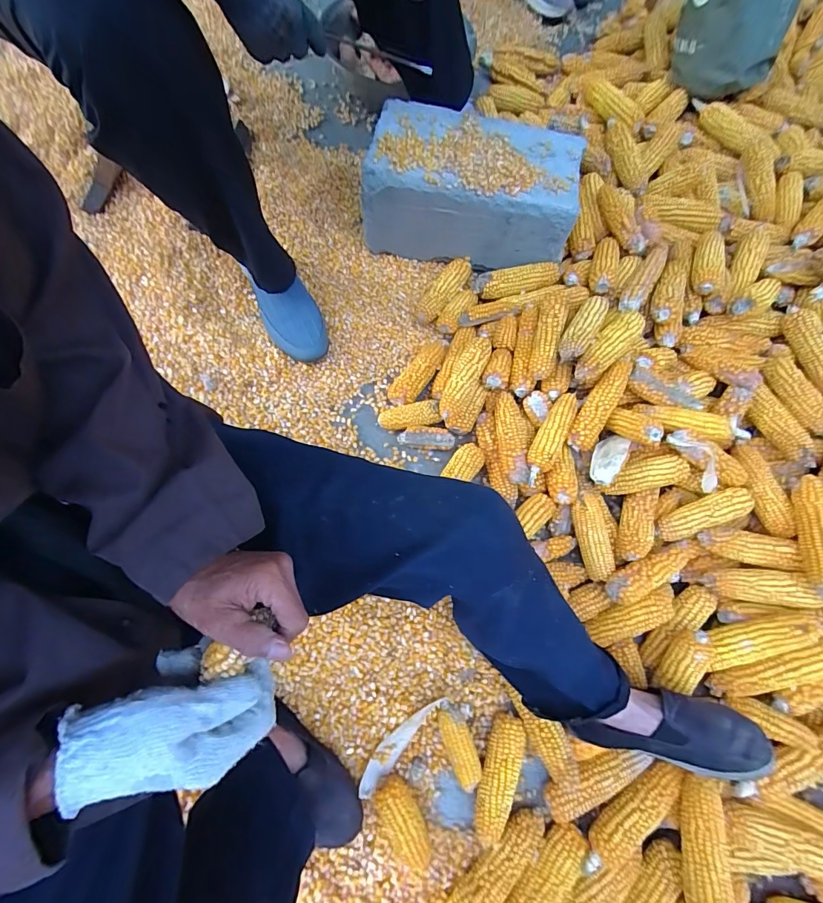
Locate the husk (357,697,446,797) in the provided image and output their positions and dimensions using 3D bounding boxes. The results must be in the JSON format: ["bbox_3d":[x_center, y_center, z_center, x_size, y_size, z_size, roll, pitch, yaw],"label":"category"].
[{"bbox_3d":[-0.018,0.408,0.602,0.033,0.013,0.160,41,73,11],"label":"husk"}]

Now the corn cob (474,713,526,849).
[{"bbox_3d":[0.120,0.453,0.596,0.049,0.044,0.157,19,71,4],"label":"corn cob"}]

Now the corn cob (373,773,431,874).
[{"bbox_3d":[-0.012,0.493,0.564,0.050,0.041,0.108,-27,74,-12],"label":"corn cob"}]

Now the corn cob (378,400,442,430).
[{"bbox_3d":[-0.003,-0.061,0.764,0.108,0.031,0.043,-10,71,-7],"label":"corn cob"}]

